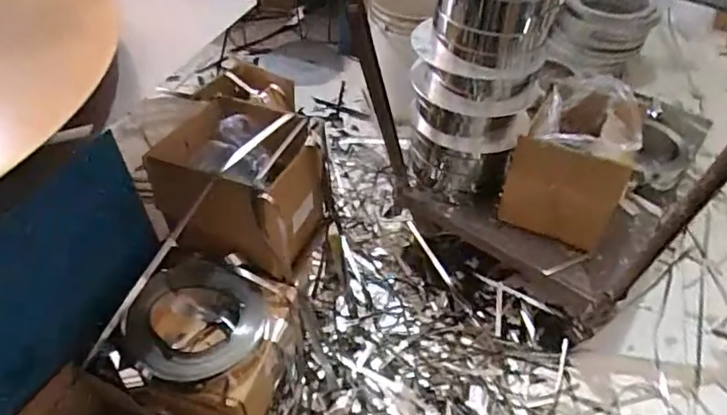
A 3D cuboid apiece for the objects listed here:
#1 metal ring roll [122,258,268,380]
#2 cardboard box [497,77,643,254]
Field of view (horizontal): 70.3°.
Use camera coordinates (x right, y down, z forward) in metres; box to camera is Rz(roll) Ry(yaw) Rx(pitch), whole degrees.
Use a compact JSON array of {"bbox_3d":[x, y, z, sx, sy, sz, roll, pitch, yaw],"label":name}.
[{"bbox_3d":[-0.293,0.205,0.913,0.219,0.081,0.224,1,47,-1],"label":"metal ring roll"},{"bbox_3d":[0.510,-0.107,1.271,0.245,0.334,0.276,22,50,19],"label":"cardboard box"}]

